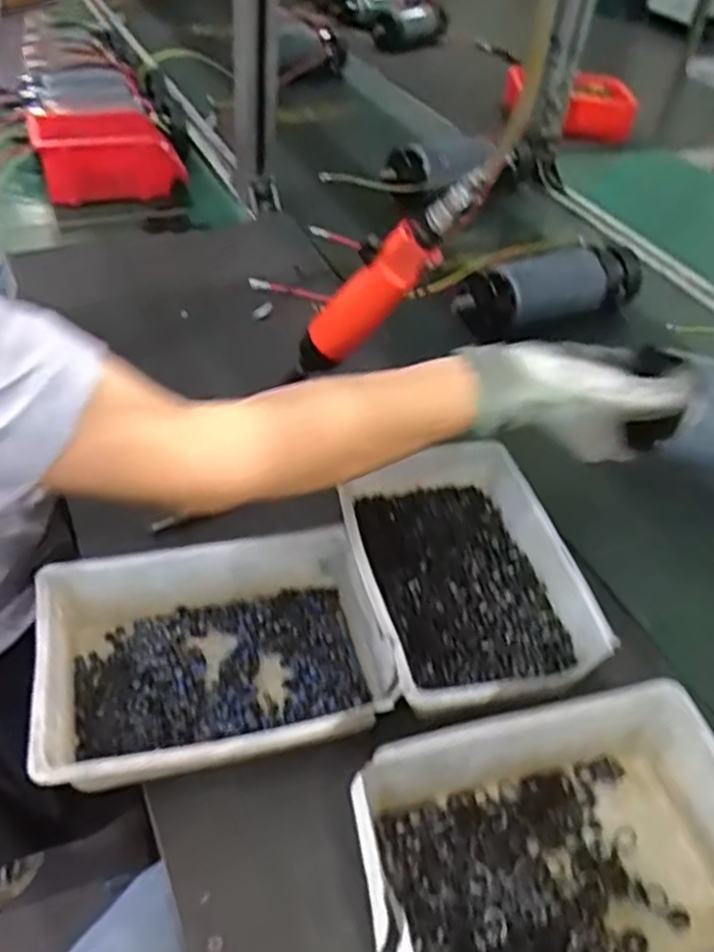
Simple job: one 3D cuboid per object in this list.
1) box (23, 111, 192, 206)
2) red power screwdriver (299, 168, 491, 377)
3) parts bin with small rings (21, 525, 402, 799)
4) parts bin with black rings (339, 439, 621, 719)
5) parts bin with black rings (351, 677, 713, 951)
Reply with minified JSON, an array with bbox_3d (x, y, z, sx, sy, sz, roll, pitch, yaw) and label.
[{"bbox_3d":[-0.325,-0.409,0.988,0.172,0.090,0.123,-17,47,-23],"label":"box"},{"bbox_3d":[0.023,-0.151,0.573,0.043,0.200,0.034,32,37,-22],"label":"red power screwdriver"},{"bbox_3d":[-0.087,0.111,0.467,0.195,0.052,0.141,-9,44,-15],"label":"parts bin with small rings"},{"bbox_3d":[0.074,0.067,0.531,0.152,0.048,0.208,-9,44,-15],"label":"parts bin with black rings"},{"bbox_3d":[0.105,0.201,0.393,0.203,0.055,0.143,-8,44,-15],"label":"parts bin with black rings"}]

